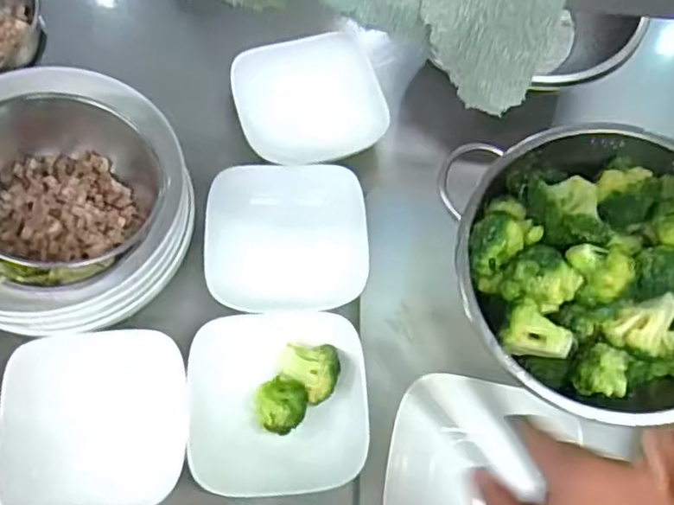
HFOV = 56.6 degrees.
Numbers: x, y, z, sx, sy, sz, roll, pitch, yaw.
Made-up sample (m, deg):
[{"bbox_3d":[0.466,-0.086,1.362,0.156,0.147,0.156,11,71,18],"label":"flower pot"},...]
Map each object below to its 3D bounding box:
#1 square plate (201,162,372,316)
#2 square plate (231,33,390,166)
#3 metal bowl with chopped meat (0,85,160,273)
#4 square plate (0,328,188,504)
[{"bbox_3d":[-0.047,-0.015,0.580,0.145,0.021,0.137,-5,69,-4],"label":"square plate"},{"bbox_3d":[-0.030,-0.161,0.652,0.144,0.015,0.145,-19,70,-10],"label":"square plate"},{"bbox_3d":[-0.215,-0.057,0.487,0.135,0.088,0.127,1,68,-2],"label":"metal bowl with chopped meat"},{"bbox_3d":[-0.205,0.140,0.521,0.135,0.025,0.147,-7,69,-5],"label":"square plate"}]

